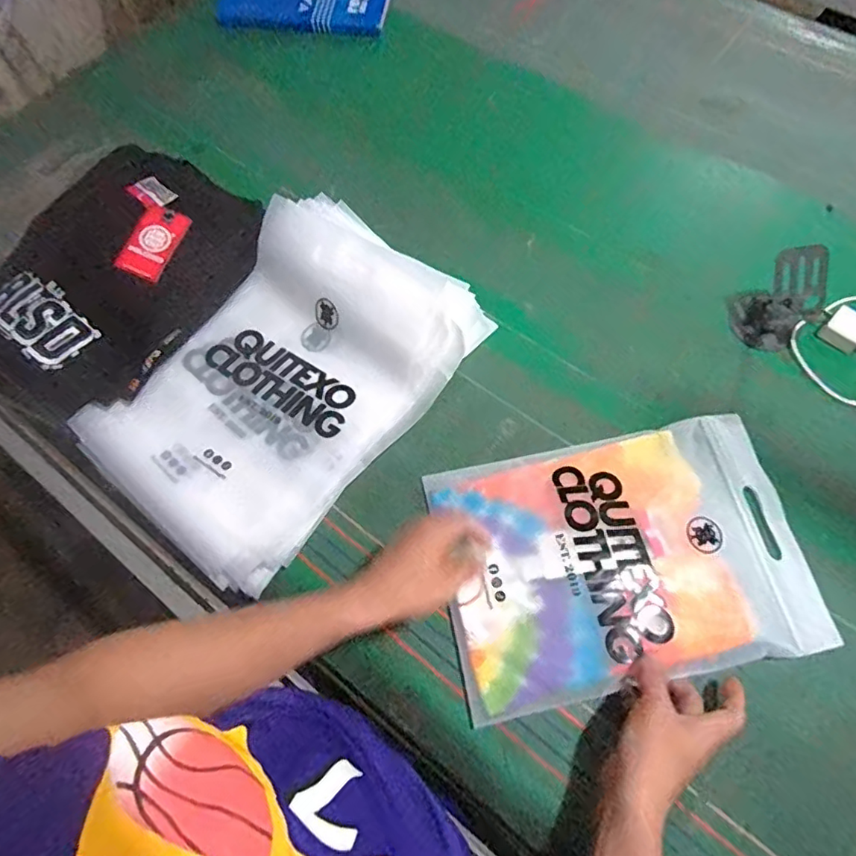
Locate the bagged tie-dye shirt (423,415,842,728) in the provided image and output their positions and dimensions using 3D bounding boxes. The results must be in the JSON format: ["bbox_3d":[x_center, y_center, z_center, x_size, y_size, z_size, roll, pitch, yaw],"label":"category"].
[{"bbox_3d":[0.195,0.125,0.552,0.354,0.030,0.239,-10,63,-5],"label":"bagged tie-dye shirt"}]

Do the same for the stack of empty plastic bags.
[{"bbox_3d":[-0.163,-0.055,0.612,0.278,0.053,0.390,38,81,19],"label":"stack of empty plastic bags"}]

